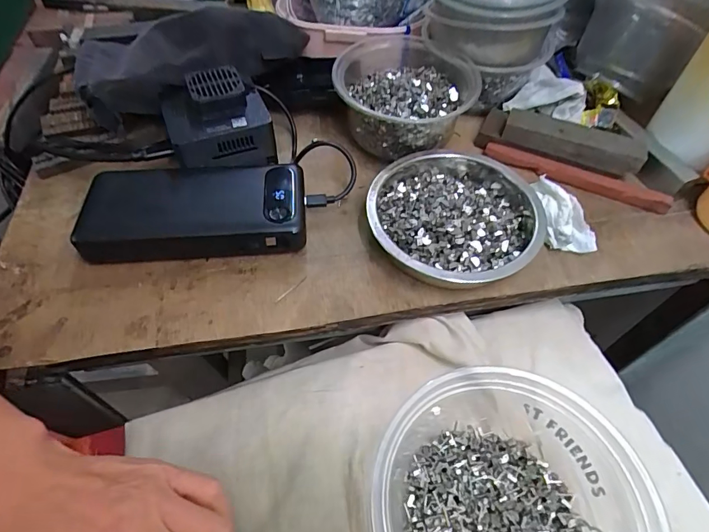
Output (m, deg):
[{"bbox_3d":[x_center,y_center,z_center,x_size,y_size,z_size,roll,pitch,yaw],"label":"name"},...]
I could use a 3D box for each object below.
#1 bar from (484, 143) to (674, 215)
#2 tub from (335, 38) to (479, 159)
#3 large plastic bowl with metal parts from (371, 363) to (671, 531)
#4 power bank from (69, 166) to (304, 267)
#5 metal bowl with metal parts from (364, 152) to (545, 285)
[{"bbox_3d":[0.178,-0.073,0.352,0.143,0.008,0.014,20,56,12],"label":"bar"},{"bbox_3d":[0.041,-0.139,0.368,0.109,0.061,0.108,1,54,-1],"label":"tub"},{"bbox_3d":[0.089,0.126,0.225,0.153,0.056,0.136,0,53,1],"label":"large plastic bowl with metal parts"},{"bbox_3d":[-0.115,-0.041,0.319,0.153,0.027,0.071,-1,54,-3],"label":"power bank"},{"bbox_3d":[0.074,-0.038,0.318,0.117,0.033,0.127,1,54,-1],"label":"metal bowl with metal parts"}]

